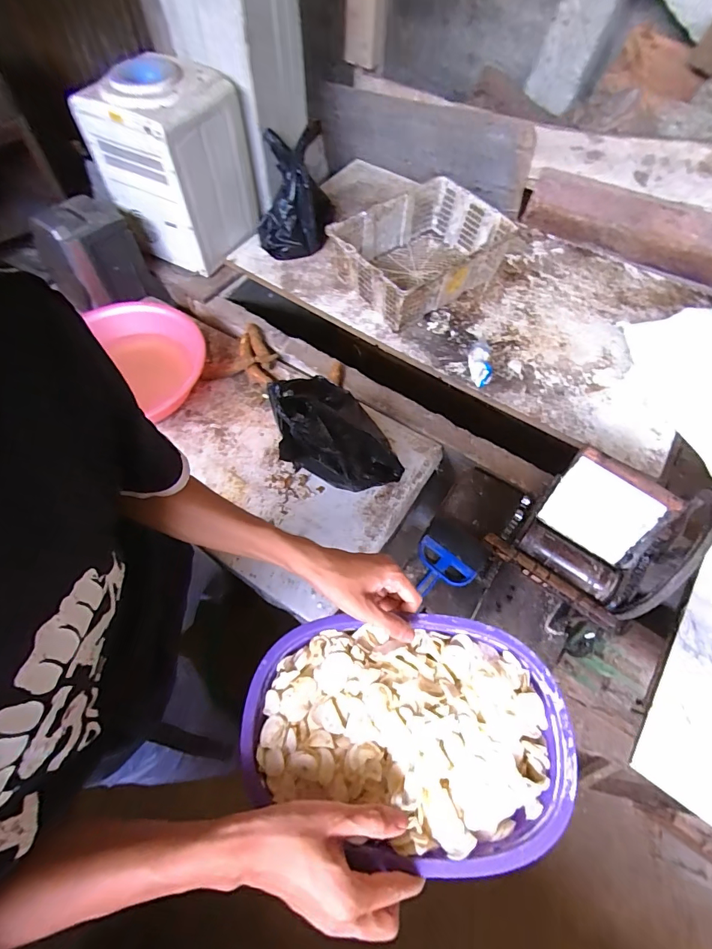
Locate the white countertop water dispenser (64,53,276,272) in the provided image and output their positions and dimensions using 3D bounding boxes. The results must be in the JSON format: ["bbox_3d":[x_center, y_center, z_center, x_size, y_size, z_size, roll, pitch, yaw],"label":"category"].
[{"bbox_3d":[-0.471,-0.844,1.208,0.306,0.412,0.311,29,61,14],"label":"white countertop water dispenser"}]

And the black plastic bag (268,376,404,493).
[{"bbox_3d":[-0.036,-0.093,0.926,0.262,0.292,0.178,-11,60,-11],"label":"black plastic bag"}]

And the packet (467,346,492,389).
[{"bbox_3d":[0.327,-0.288,1.137,0.046,0.064,0.091,-5,59,-7],"label":"packet"}]

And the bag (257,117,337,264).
[{"bbox_3d":[-0.177,-0.827,1.263,0.223,0.231,0.231,0,58,-4],"label":"bag"}]

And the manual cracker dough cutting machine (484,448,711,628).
[{"bbox_3d":[0.413,0.079,0.687,0.256,0.142,0.237,34,62,16],"label":"manual cracker dough cutting machine"}]

